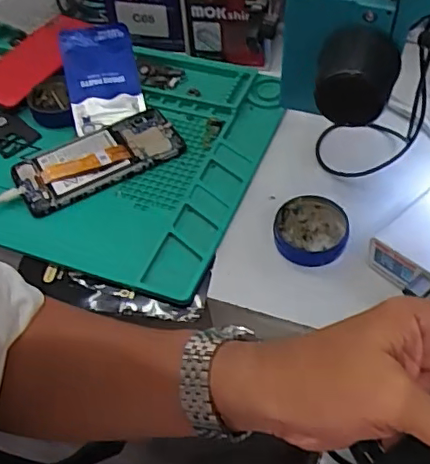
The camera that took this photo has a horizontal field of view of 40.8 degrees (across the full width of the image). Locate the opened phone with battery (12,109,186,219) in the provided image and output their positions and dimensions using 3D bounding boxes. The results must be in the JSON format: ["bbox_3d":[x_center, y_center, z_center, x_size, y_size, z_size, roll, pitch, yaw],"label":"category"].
[{"bbox_3d":[-0.113,-0.077,0.567,0.161,0.008,0.082,-26,53,-15],"label":"opened phone with battery"}]

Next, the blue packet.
[{"bbox_3d":[-0.121,-0.167,0.620,0.075,0.013,0.123,-10,79,-17],"label":"blue packet"}]

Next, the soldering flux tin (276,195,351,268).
[{"bbox_3d":[0.082,-0.002,0.495,0.060,0.019,0.064,-3,51,3],"label":"soldering flux tin"}]

